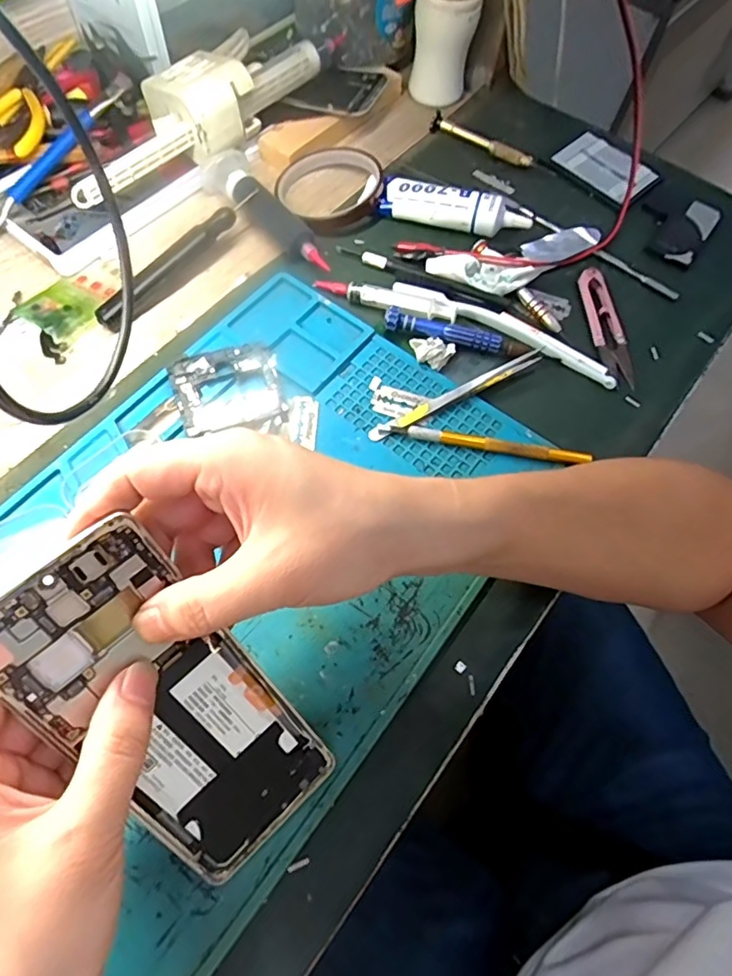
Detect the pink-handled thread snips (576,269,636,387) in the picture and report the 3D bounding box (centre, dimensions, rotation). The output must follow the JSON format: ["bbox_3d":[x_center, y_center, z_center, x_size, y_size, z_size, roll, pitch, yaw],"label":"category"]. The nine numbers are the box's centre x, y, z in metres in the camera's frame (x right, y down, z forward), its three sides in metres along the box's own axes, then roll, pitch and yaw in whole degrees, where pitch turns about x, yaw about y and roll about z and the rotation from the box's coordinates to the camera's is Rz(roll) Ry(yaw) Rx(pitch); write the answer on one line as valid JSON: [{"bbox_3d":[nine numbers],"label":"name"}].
[{"bbox_3d":[0.176,-0.120,0.414,0.021,0.008,0.103,-4,65,-5],"label":"pink-handled thread snips"}]

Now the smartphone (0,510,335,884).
[{"bbox_3d":[-0.079,0.093,0.236,0.072,0.007,0.161,-42,114,-20],"label":"smartphone"}]

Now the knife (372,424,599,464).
[{"bbox_3d":[0.075,-0.028,0.361,0.130,0.012,0.009,10,64,1],"label":"knife"}]

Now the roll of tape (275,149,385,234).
[{"bbox_3d":[-0.031,-0.247,0.458,0.082,0.020,0.082,1,64,-3],"label":"roll of tape"}]

